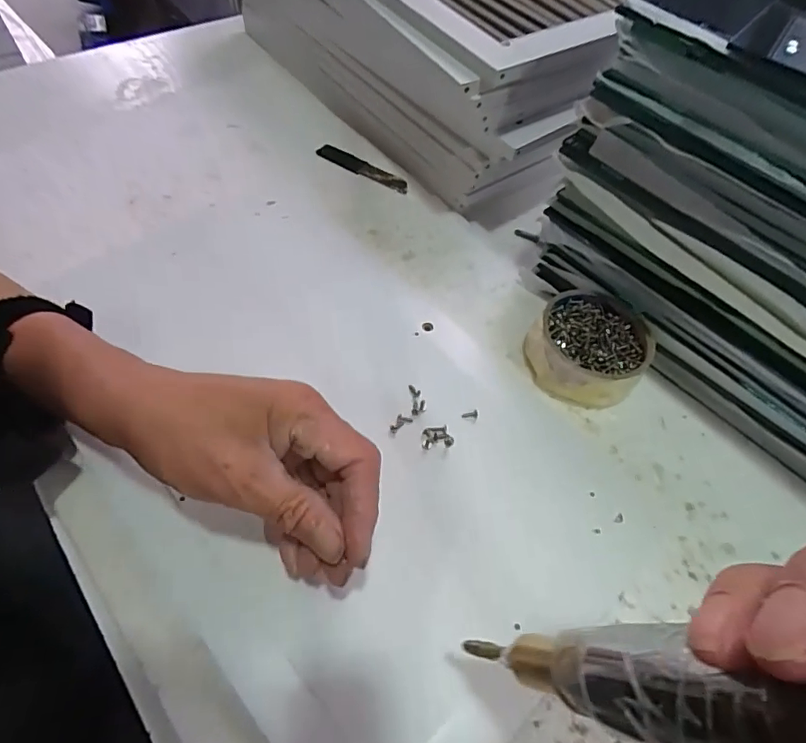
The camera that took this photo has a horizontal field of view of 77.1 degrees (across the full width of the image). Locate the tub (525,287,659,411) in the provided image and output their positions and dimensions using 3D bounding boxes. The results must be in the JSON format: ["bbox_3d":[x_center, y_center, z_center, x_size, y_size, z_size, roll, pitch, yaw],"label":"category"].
[{"bbox_3d":[0.140,-0.020,0.380,0.082,0.038,0.085,3,57,-4],"label":"tub"}]

